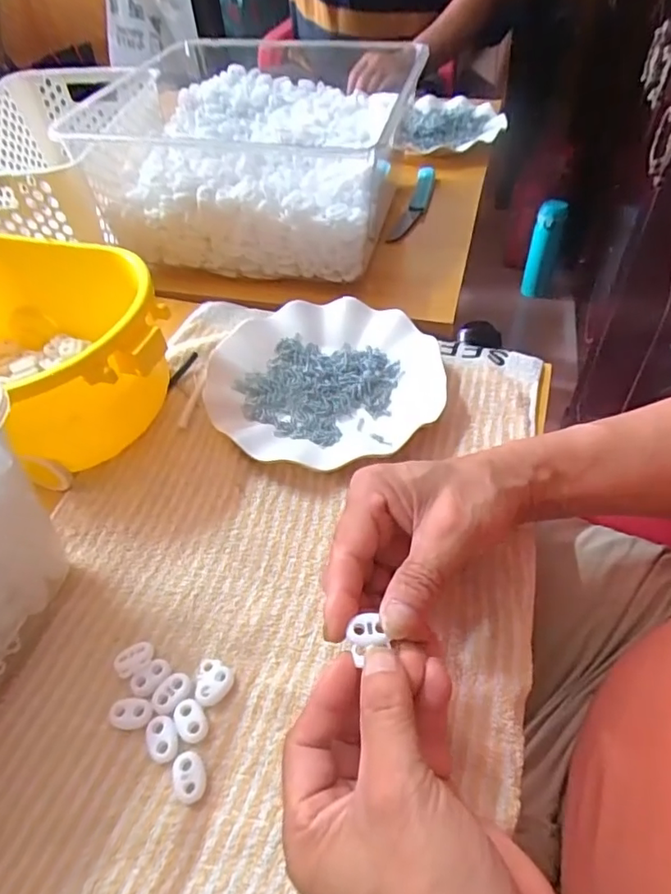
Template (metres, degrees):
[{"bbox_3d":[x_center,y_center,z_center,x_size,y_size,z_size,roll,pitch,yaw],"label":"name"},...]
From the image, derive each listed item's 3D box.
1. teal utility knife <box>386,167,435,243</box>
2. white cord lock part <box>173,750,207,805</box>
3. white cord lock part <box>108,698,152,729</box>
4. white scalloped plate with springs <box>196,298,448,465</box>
[{"bbox_3d":[0.094,-0.285,0.649,0.024,0.018,0.121,19,72,20],"label":"teal utility knife"},{"bbox_3d":[-0.072,0.164,0.272,0.015,0.007,0.022,-19,51,-10],"label":"white cord lock part"},{"bbox_3d":[-0.109,0.143,0.293,0.022,0.008,0.015,3,50,8],"label":"white cord lock part"},{"bbox_3d":[-0.007,-0.056,0.438,0.178,0.026,0.169,-3,50,3],"label":"white scalloped plate with springs"}]

